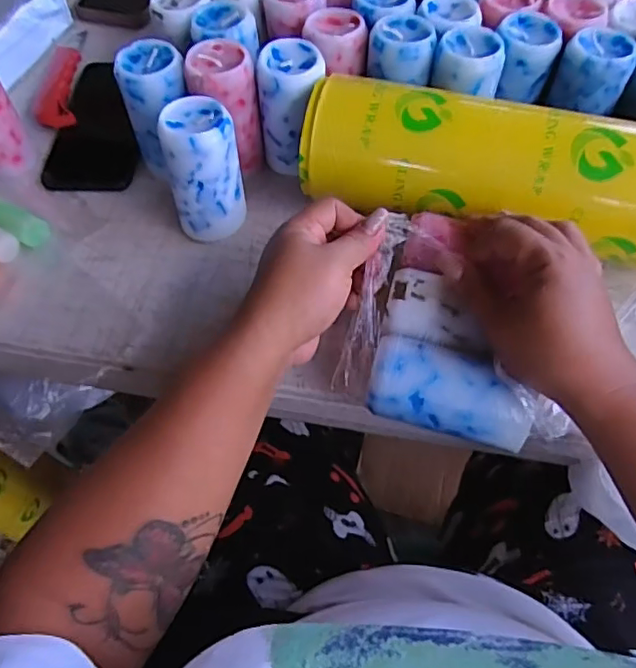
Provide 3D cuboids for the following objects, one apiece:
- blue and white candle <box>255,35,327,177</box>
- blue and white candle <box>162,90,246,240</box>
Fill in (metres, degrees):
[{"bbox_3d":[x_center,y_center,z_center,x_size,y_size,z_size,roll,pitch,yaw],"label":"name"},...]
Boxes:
[{"bbox_3d":[-0.020,-0.175,0.456,0.050,0.094,0.050,-3,60,1],"label":"blue and white candle"},{"bbox_3d":[-0.082,-0.117,0.419,0.048,0.092,0.051,-11,60,-4],"label":"blue and white candle"}]

